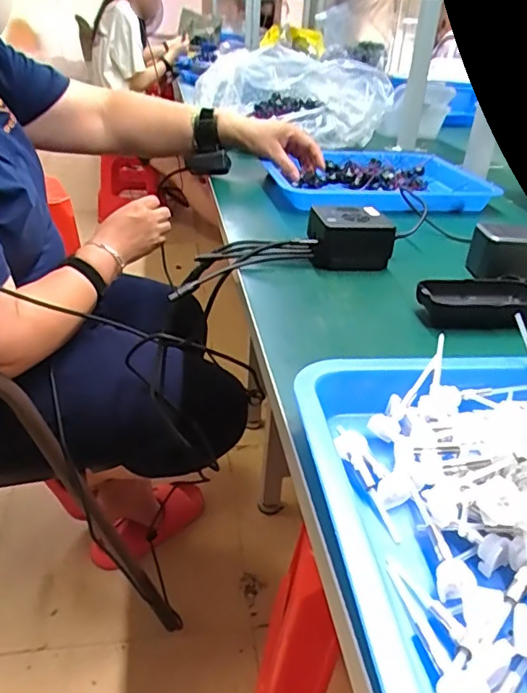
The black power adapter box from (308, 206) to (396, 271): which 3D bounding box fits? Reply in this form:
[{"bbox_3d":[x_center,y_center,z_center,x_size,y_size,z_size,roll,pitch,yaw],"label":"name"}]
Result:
[{"bbox_3d":[0.092,-0.119,0.601,0.087,0.052,0.061,1,31,-5],"label":"black power adapter box"}]

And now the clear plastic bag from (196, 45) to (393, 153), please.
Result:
[{"bbox_3d":[0.070,-0.504,1.117,0.367,0.141,0.228,9,31,13],"label":"clear plastic bag"}]

